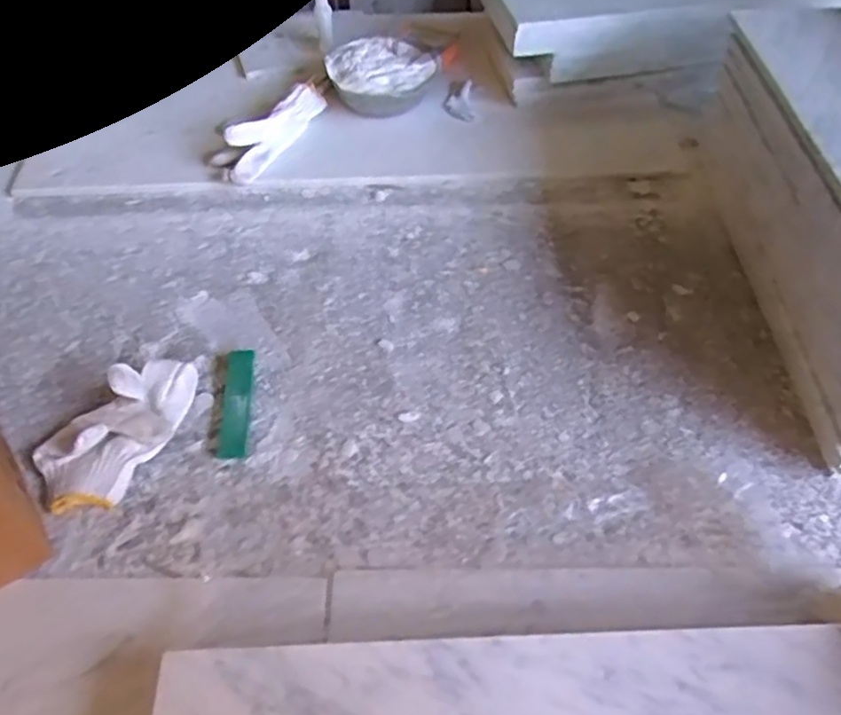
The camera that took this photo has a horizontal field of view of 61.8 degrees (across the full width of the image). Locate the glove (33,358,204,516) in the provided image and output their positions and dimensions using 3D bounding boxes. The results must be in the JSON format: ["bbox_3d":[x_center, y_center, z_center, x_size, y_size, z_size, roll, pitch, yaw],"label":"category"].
[{"bbox_3d":[-0.256,0.055,0.604,0.086,0.057,0.162,33,58,24],"label":"glove"}]

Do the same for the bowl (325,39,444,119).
[{"bbox_3d":[-0.050,-0.363,0.937,0.140,0.064,0.137,-1,53,2],"label":"bowl"}]

